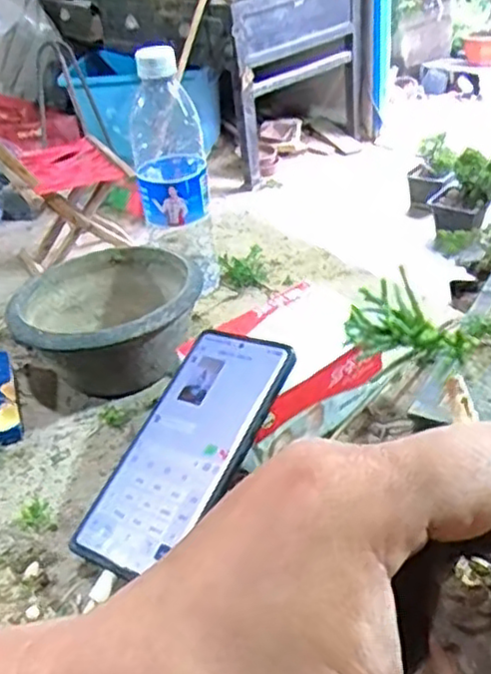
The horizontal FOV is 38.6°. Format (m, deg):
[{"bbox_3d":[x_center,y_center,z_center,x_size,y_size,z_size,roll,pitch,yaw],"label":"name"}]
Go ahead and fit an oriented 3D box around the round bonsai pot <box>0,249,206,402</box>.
[{"bbox_3d":[-0.114,-0.010,0.578,0.138,0.071,0.142,-4,35,3],"label":"round bonsai pot"}]

